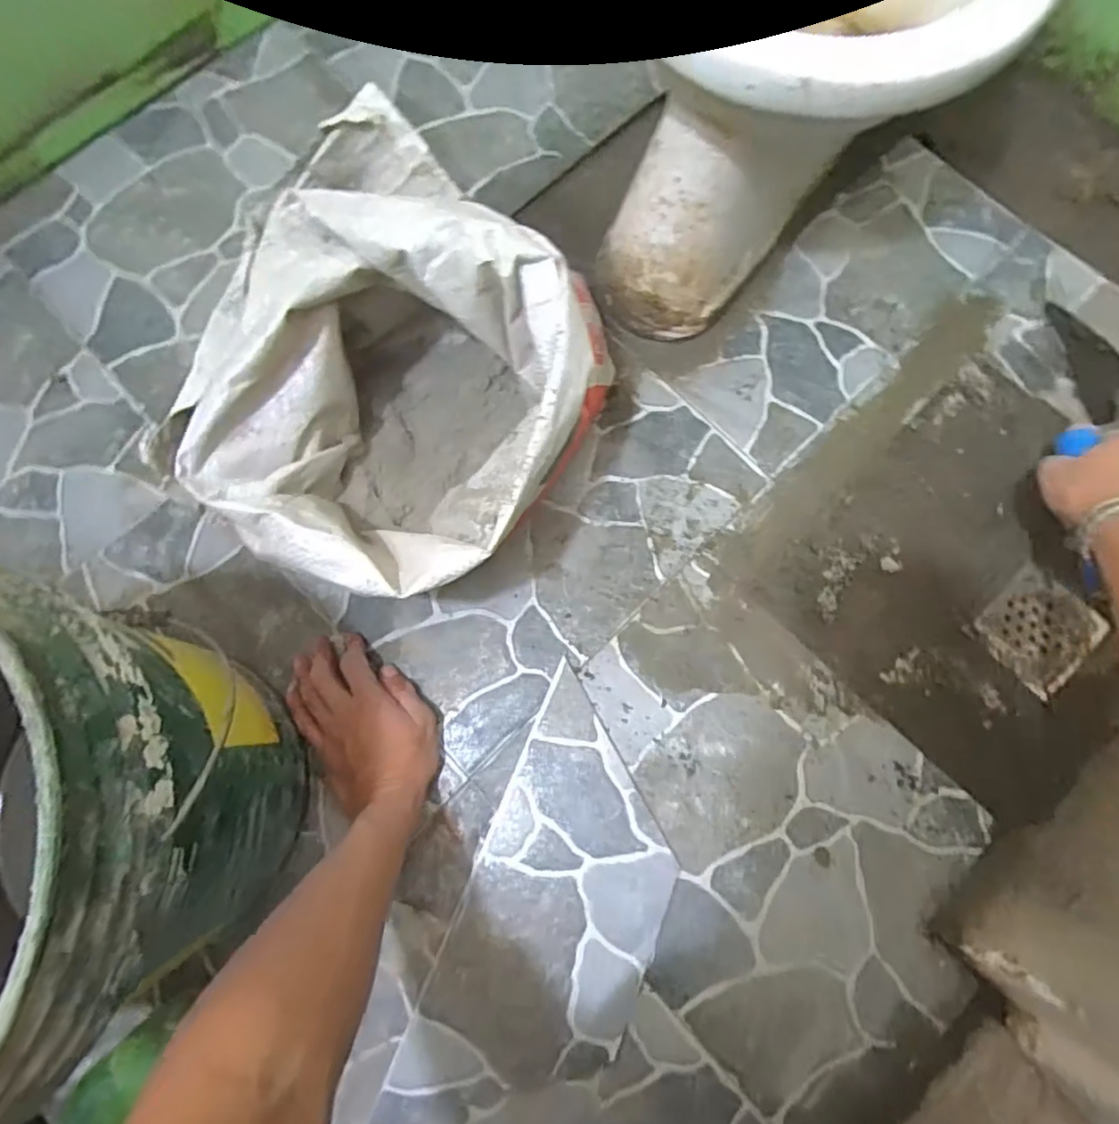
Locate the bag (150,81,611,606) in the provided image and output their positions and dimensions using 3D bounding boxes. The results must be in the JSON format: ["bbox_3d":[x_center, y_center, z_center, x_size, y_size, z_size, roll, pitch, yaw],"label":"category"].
[{"bbox_3d":[-0.121,-0.143,0.532,0.279,0.200,0.336,22,78,6],"label":"bag"}]

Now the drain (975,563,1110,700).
[{"bbox_3d":[0.438,0.062,0.588,0.093,0.008,0.085,-42,80,-8],"label":"drain"}]

